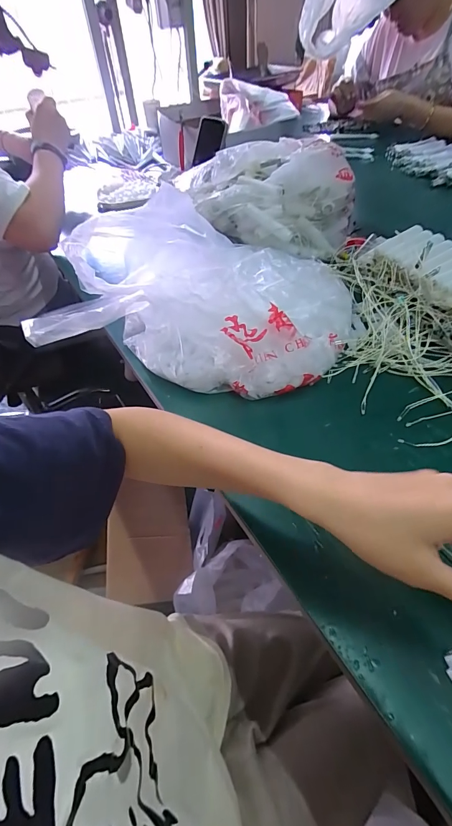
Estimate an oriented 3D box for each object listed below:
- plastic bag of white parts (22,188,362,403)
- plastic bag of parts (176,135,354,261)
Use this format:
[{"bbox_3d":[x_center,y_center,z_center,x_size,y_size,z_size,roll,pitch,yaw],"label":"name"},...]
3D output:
[{"bbox_3d":[-0.025,-0.167,0.468,0.366,0.162,0.250,4,50,7],"label":"plastic bag of white parts"},{"bbox_3d":[0.064,-0.373,0.634,0.308,0.140,0.171,4,50,7],"label":"plastic bag of parts"}]

